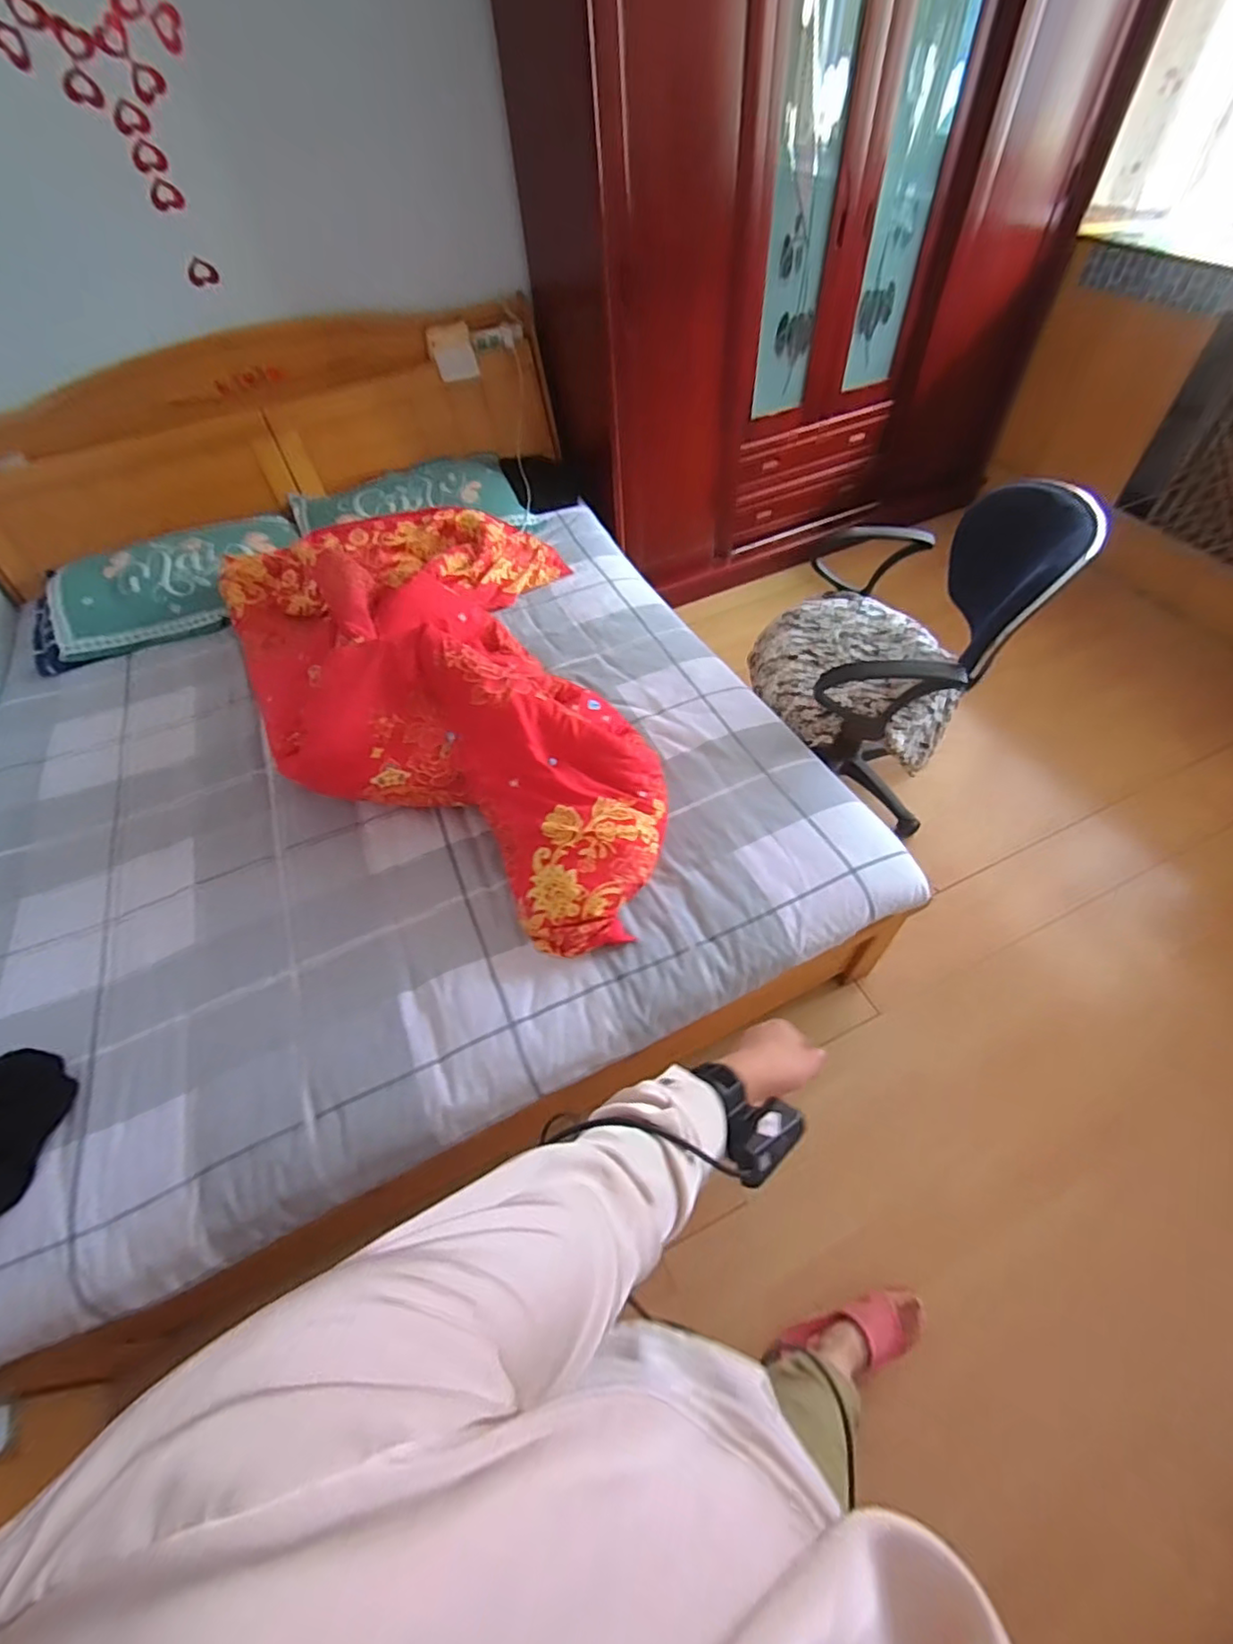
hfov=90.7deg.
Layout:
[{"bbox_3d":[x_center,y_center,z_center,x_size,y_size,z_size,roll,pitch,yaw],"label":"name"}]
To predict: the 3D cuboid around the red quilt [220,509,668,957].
[{"bbox_3d":[-0.402,-0.329,1.357,0.781,0.246,1.431,-24,56,-12],"label":"red quilt"}]

